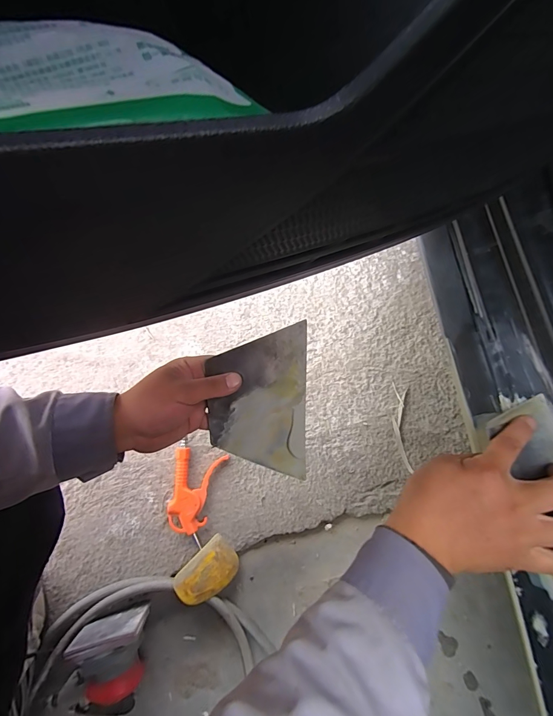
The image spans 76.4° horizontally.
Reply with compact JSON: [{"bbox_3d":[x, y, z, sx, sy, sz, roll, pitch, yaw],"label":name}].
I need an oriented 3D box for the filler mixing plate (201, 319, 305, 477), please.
[{"bbox_3d":[-0.021,0.050,0.382,0.105,0.004,0.164,0,104,5],"label":"filler mixing plate"}]

